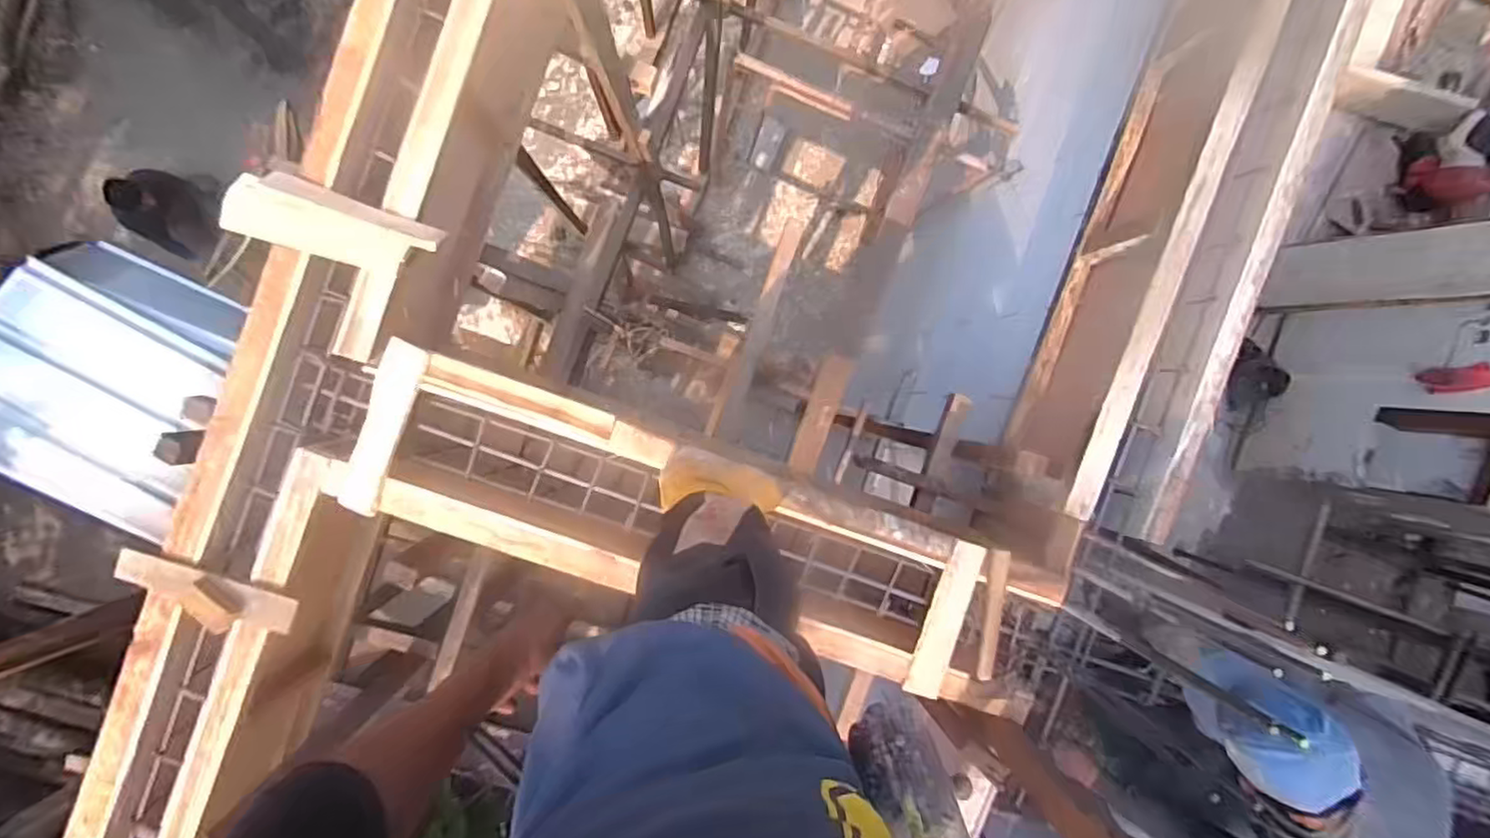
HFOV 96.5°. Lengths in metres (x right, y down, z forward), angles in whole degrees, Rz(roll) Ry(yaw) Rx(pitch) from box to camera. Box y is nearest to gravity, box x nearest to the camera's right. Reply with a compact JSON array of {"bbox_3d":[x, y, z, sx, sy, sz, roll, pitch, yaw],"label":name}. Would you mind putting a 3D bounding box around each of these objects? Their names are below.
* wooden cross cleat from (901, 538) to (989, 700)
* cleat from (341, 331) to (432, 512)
[{"bbox_3d":[0.438,0.436,1.446,0.080,0.026,0.344,19,92,-5],"label":"wooden cross cleat"},{"bbox_3d":[-0.711,0.018,1.305,0.081,0.032,0.347,19,92,-5],"label":"cleat"}]

